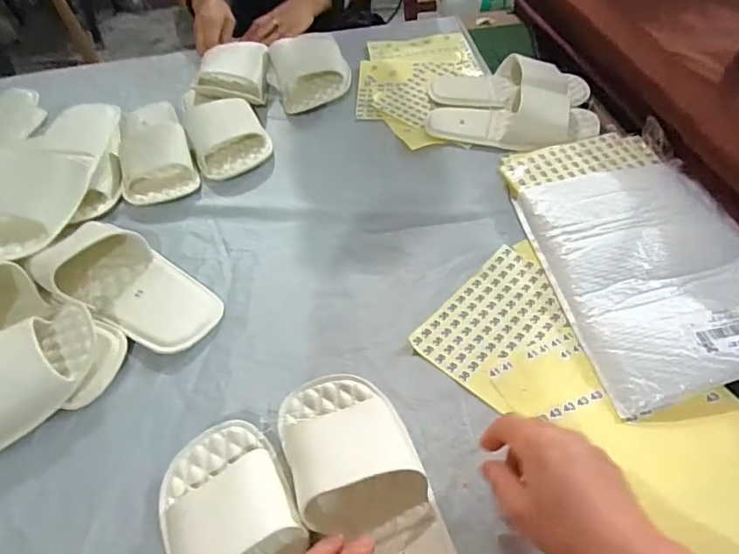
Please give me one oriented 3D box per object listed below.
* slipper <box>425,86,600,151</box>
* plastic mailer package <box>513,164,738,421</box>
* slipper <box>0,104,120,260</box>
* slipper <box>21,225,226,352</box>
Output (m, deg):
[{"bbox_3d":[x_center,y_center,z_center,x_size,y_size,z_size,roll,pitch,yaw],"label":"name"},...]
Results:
[{"bbox_3d":[0.188,-0.217,0.682,0.222,0.057,0.090,12,53,14],"label":"slipper"},{"bbox_3d":[0.286,-0.011,0.517,0.190,0.032,0.270,-9,51,-3],"label":"plastic mailer package"},{"bbox_3d":[-0.396,-0.138,0.636,0.108,0.070,0.286,11,52,13],"label":"slipper"},{"bbox_3d":[-0.267,0.004,0.551,0.217,0.054,0.104,28,58,25],"label":"slipper"}]

